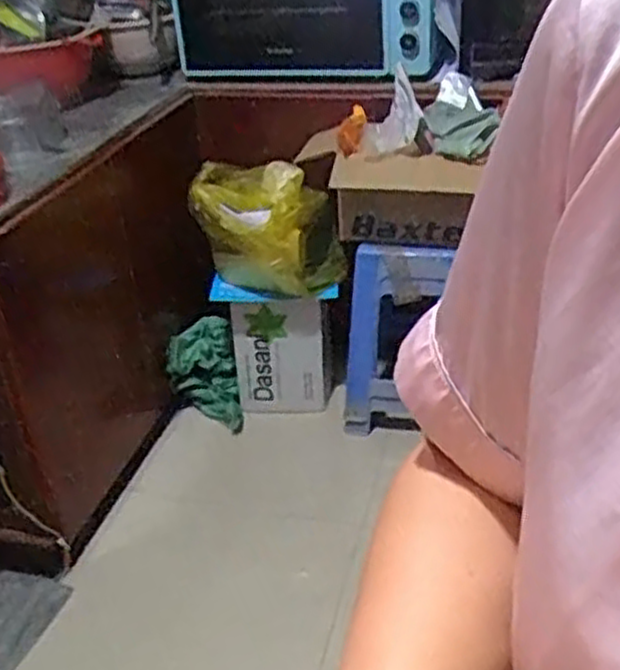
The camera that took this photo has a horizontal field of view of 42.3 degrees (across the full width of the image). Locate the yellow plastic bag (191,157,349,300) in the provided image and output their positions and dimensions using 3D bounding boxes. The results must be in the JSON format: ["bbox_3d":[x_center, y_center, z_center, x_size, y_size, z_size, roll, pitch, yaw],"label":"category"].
[{"bbox_3d":[-0.094,-0.233,1.859,0.335,0.271,0.249,-6,31,-4],"label":"yellow plastic bag"}]

